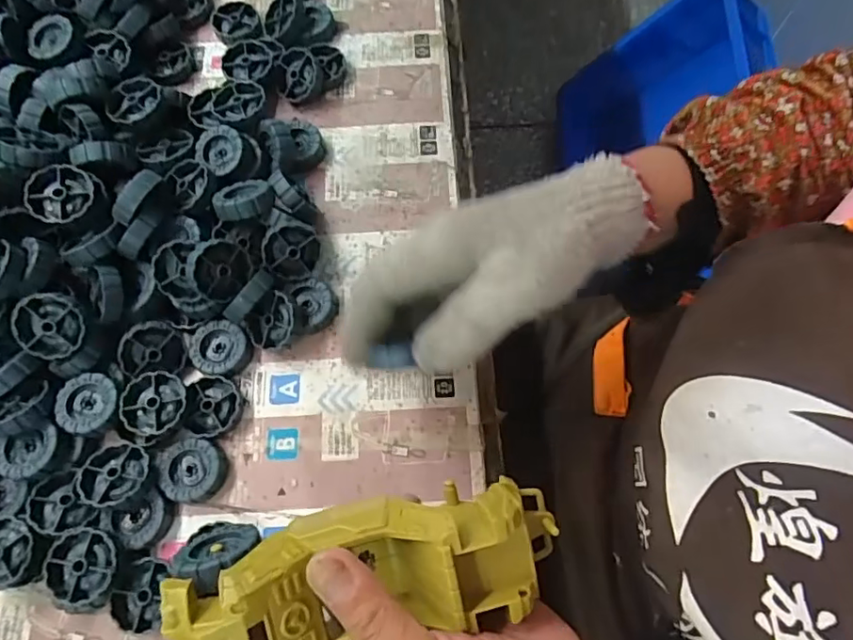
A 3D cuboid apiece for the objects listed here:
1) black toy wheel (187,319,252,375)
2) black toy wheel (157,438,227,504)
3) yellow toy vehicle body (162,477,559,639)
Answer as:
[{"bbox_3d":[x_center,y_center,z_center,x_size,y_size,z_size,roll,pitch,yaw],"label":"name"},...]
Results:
[{"bbox_3d":[-0.137,0.019,0.374,0.040,0.012,0.036,10,71,3],"label":"black toy wheel"},{"bbox_3d":[-0.146,0.093,0.347,0.039,0.013,0.037,0,71,0],"label":"black toy wheel"},{"bbox_3d":[-0.024,0.113,0.248,0.176,0.053,0.061,-11,72,-14],"label":"yellow toy vehicle body"}]

